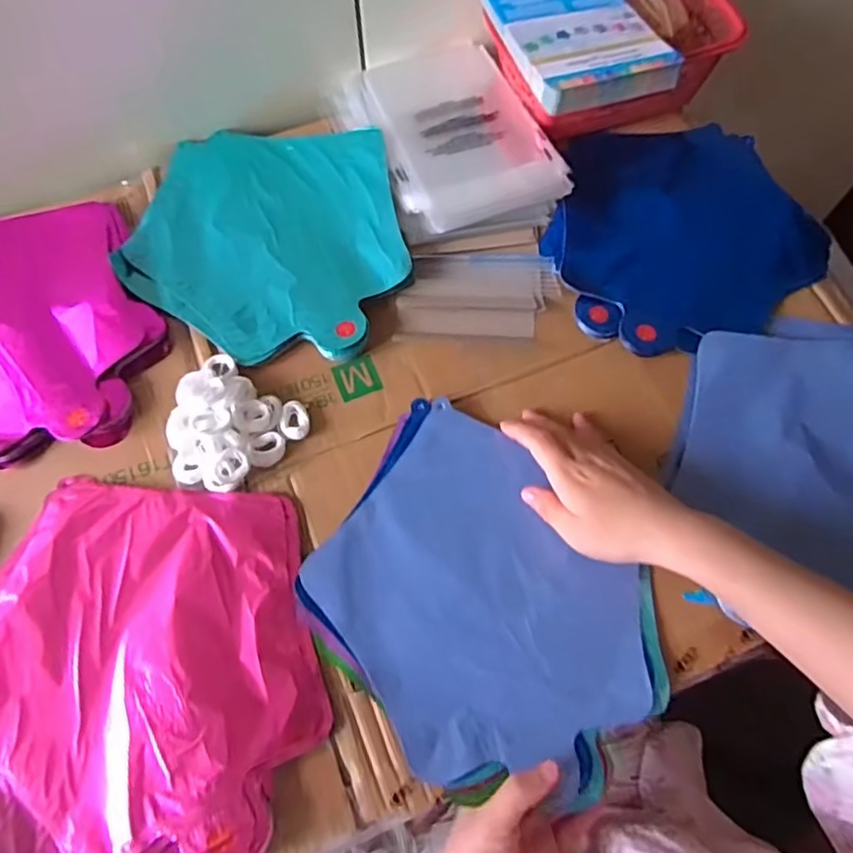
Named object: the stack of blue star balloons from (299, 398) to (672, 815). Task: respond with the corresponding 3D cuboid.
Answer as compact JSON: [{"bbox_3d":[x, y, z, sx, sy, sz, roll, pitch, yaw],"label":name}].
[{"bbox_3d":[0.037,0.123,0.438,0.192,0.020,0.252,-42,74,-16],"label":"stack of blue star balloons"}]

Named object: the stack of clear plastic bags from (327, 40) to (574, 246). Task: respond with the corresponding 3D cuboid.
[{"bbox_3d":[0.017,-0.265,0.572,0.156,0.024,0.212,-19,69,-8],"label":"stack of clear plastic bags"}]

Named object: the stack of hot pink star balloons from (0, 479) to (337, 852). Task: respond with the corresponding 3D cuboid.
[{"bbox_3d":[-0.197,0.159,0.406,0.255,0.009,0.243,4,67,1],"label":"stack of hot pink star balloons"}]

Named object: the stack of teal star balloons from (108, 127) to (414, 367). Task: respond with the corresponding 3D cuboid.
[{"bbox_3d":[-0.137,-0.162,0.532,0.226,0.020,0.232,-6,68,-3],"label":"stack of teal star balloons"}]

